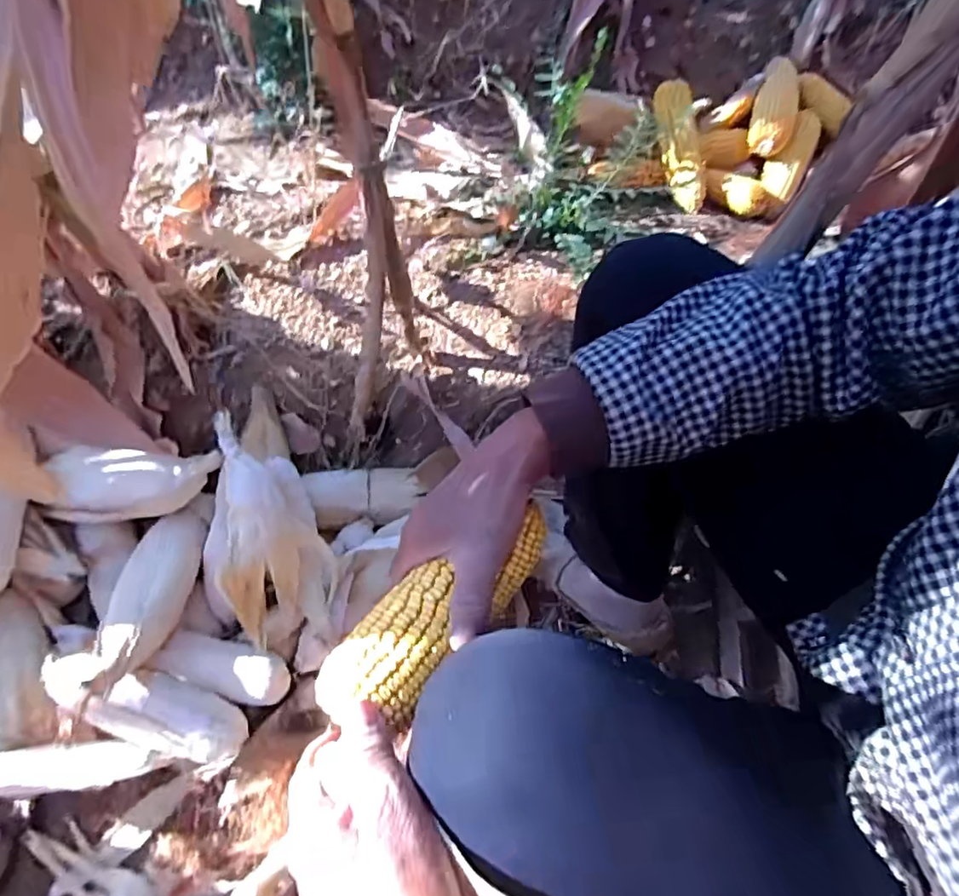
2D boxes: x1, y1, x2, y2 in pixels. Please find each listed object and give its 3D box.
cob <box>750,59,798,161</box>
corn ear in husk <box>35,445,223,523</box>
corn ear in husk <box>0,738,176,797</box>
[{"bbox_3d":[0.469,-0.544,0.936,0.064,0.051,0.182,17,70,8],"label":"cob"},{"bbox_3d":[-0.416,0.043,0.704,0.202,0.053,0.080,1,68,1],"label":"corn ear in husk"},{"bbox_3d":[-0.424,0.321,0.597,0.202,0.033,0.041,-5,68,-1],"label":"corn ear in husk"}]

